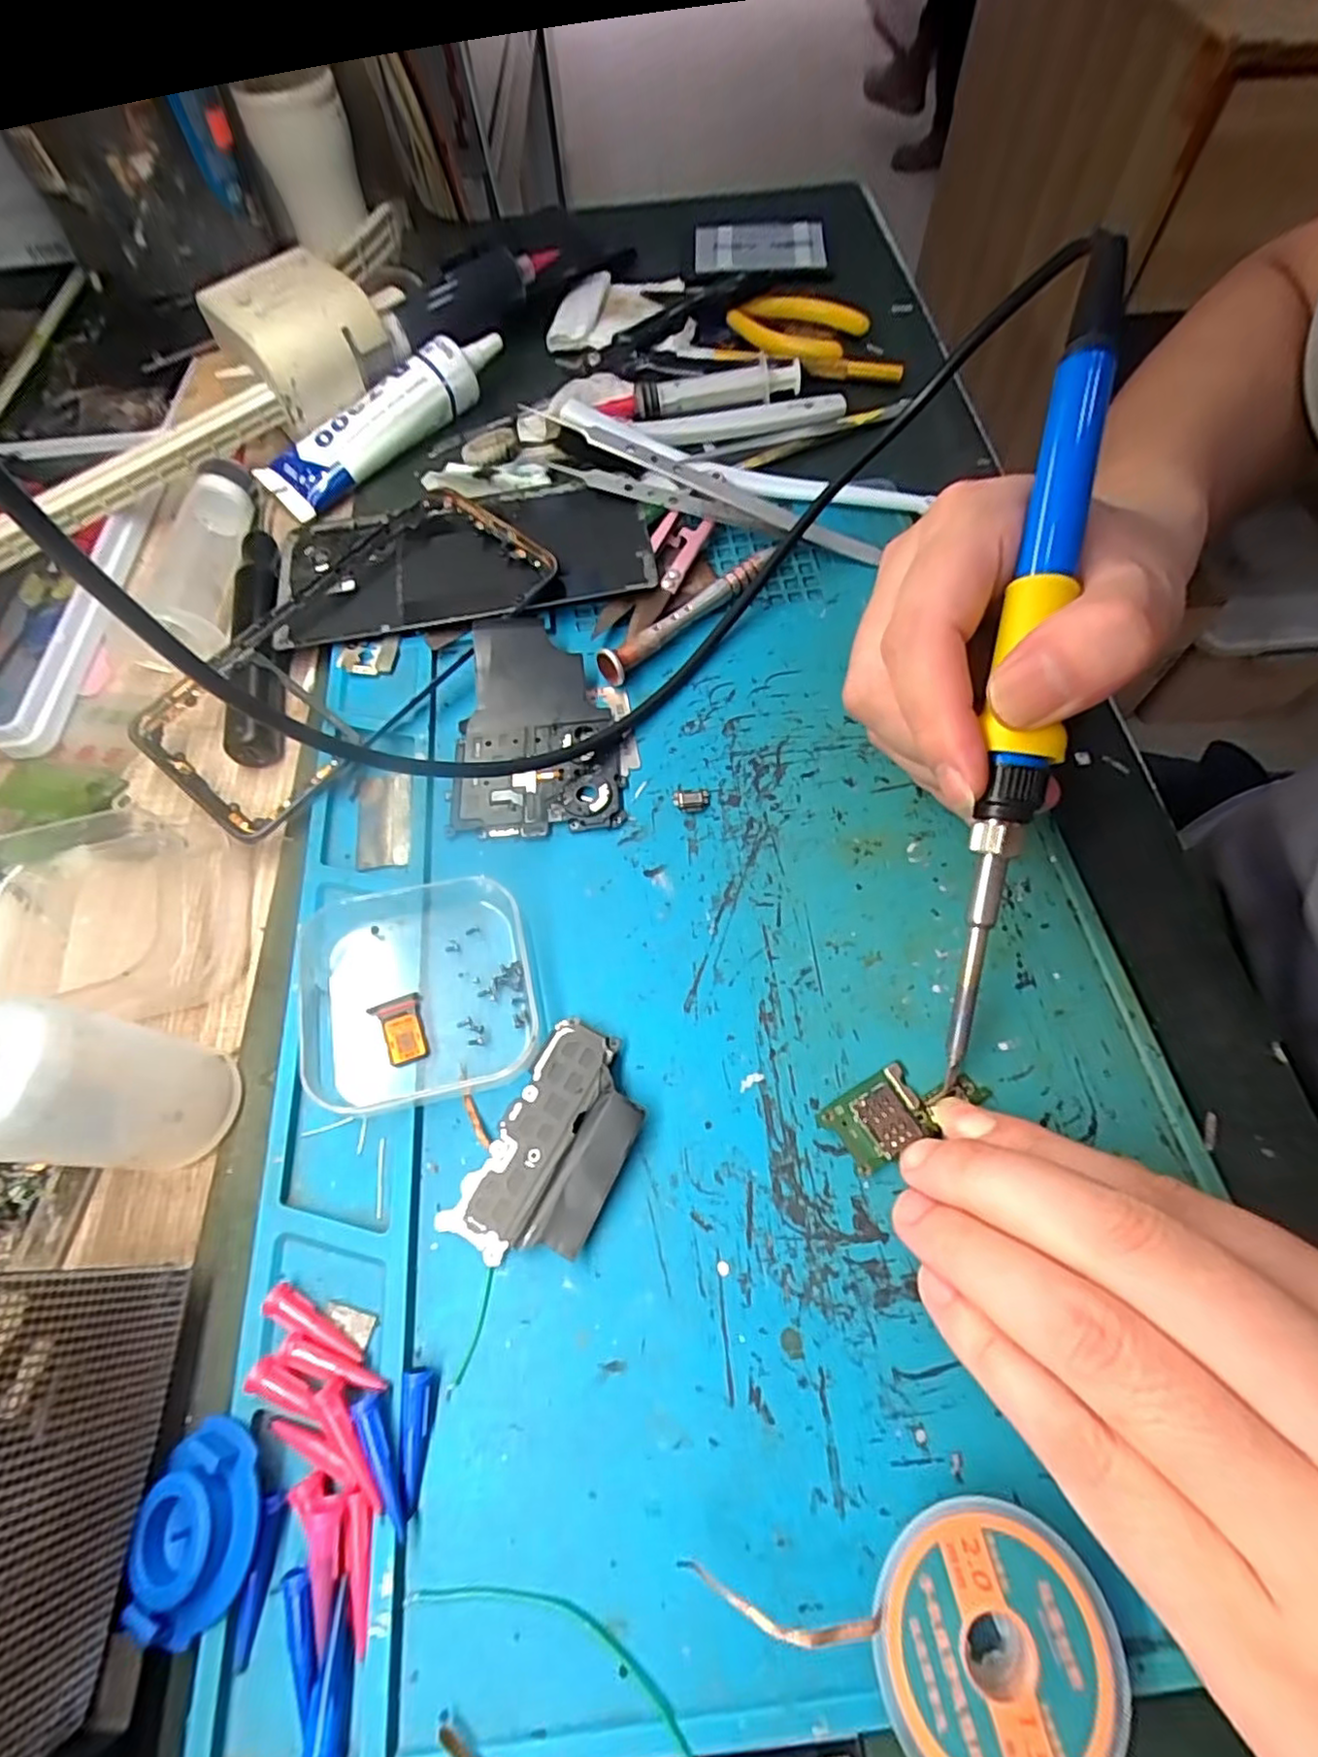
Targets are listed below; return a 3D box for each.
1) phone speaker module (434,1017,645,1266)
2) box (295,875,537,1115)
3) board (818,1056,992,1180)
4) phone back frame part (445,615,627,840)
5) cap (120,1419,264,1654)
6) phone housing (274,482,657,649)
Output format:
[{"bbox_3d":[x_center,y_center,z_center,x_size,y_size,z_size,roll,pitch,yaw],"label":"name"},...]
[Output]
[{"bbox_3d":[-0.027,0.072,0.181,0.035,0.008,0.061,25,67,14],"label":"phone speaker module"},{"bbox_3d":[-0.072,0.032,0.200,0.064,0.014,0.066,-12,63,-4],"label":"box"},{"bbox_3d":[0.067,0.062,0.183,0.043,0.004,0.020,-27,65,-11],"label":"board"},{"bbox_3d":[-0.045,-0.057,0.245,0.058,0.008,0.090,-6,70,-2],"label":"phone back frame part"},{"bbox_3d":[-0.100,0.141,0.144,0.026,0.008,0.035,15,65,10],"label":"cap"},{"bbox_3d":[-0.081,-0.134,0.281,0.151,0.011,0.071,-9,63,-2],"label":"phone housing"}]

